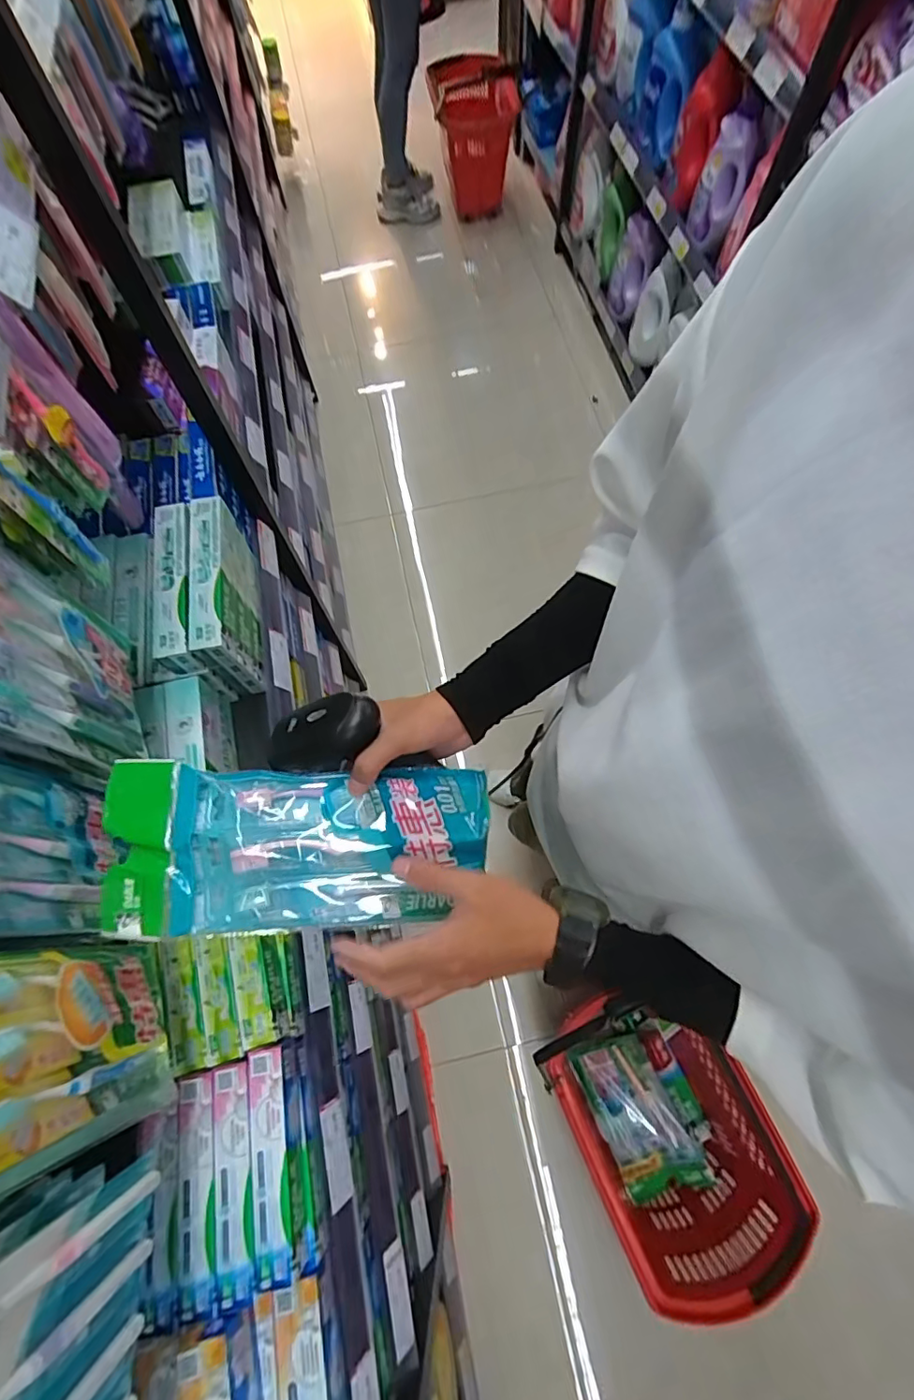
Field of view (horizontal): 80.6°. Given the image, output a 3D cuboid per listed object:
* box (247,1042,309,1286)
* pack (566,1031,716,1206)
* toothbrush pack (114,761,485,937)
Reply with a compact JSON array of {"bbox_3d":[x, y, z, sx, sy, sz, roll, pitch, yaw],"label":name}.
[{"bbox_3d":[-0.173,0.439,0.524,0.042,0.035,0.182,-10,70,-2],"label":"box"},{"bbox_3d":[0.339,0.800,1.043,0.165,0.050,0.278,-34,71,14],"label":"pack"},{"bbox_3d":[-0.116,0.112,0.414,0.279,0.026,0.128,-2,91,-7],"label":"toothbrush pack"}]

